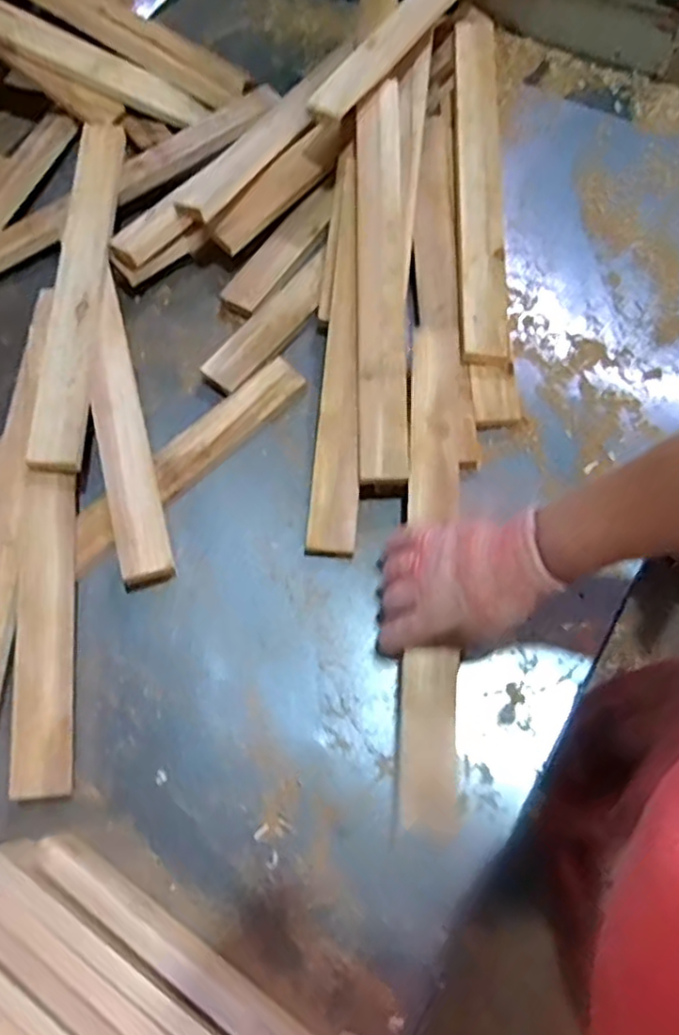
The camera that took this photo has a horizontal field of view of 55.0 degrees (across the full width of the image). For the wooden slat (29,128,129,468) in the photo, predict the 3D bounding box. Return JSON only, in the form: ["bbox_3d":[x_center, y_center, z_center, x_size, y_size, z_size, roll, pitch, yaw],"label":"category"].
[{"bbox_3d":[-0.306,-0.287,0.763,0.066,0.026,0.518,-3,67,2],"label":"wooden slat"}]

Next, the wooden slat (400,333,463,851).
[{"bbox_3d":[0.093,0.025,0.642,0.054,0.025,0.512,3,68,4],"label":"wooden slat"}]

